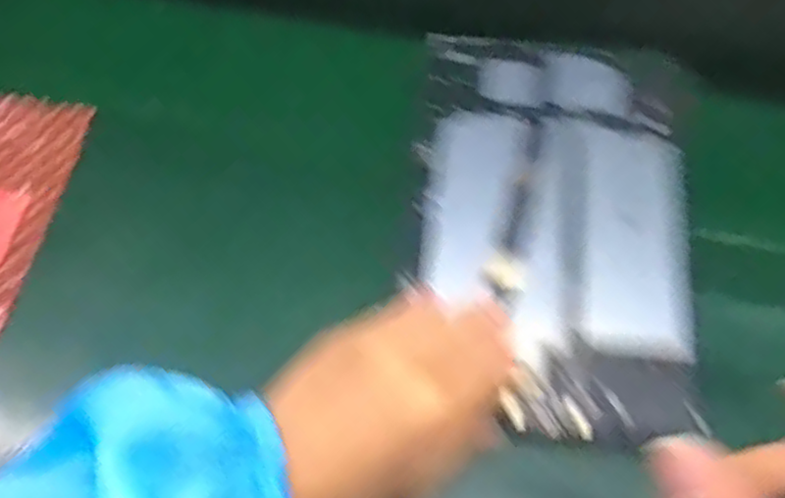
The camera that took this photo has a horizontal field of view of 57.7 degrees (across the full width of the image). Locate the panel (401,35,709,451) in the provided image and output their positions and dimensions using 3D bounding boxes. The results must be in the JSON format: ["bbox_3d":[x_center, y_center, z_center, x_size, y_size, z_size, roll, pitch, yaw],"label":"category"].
[{"bbox_3d":[0.085,-0.019,0.384,0.146,0.016,0.232,6,62,7],"label":"panel"}]

